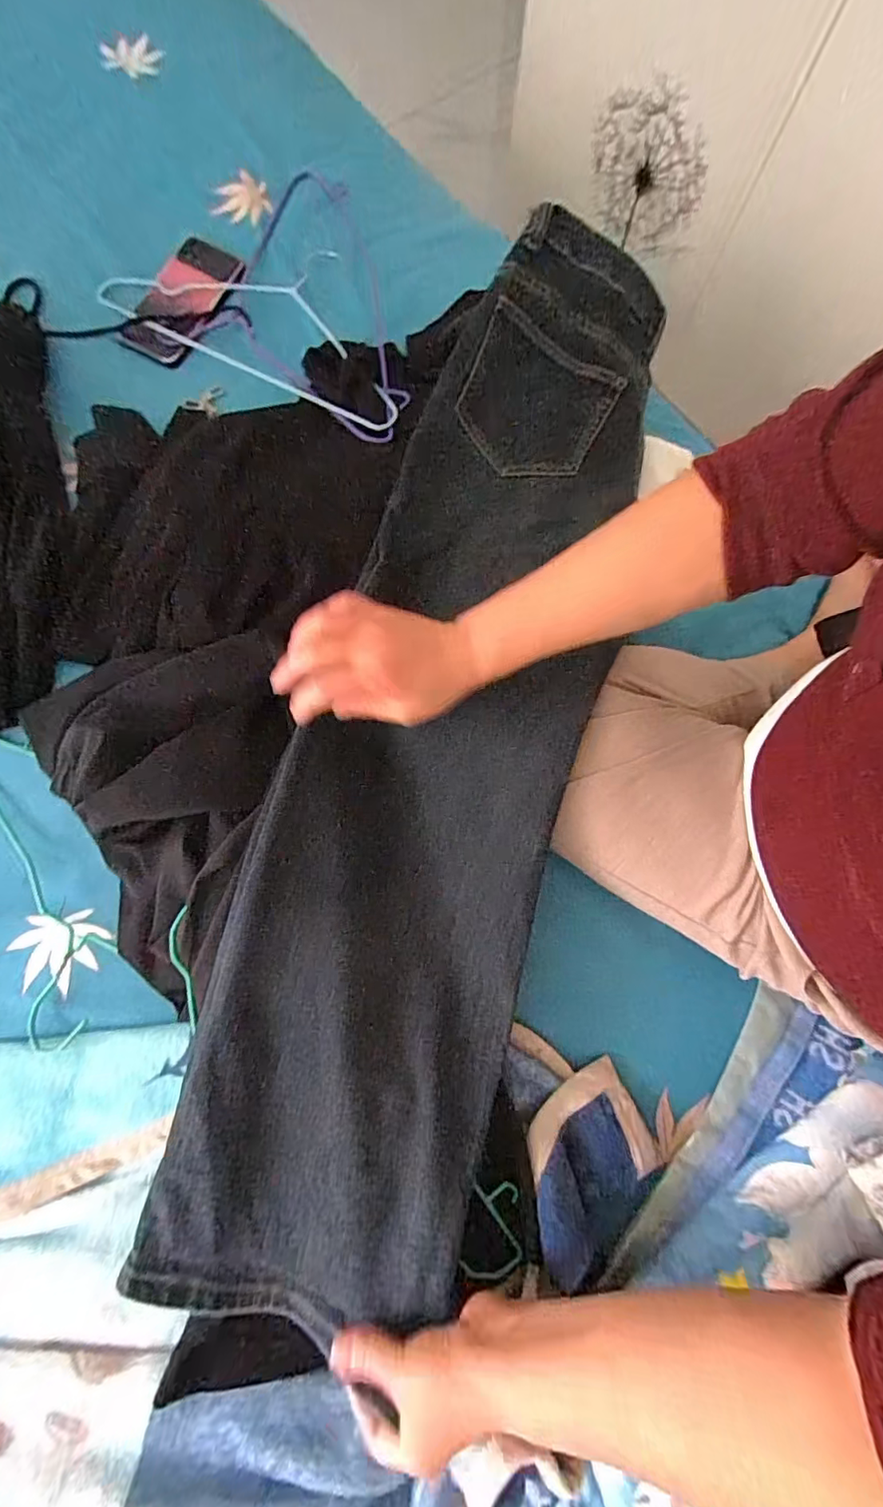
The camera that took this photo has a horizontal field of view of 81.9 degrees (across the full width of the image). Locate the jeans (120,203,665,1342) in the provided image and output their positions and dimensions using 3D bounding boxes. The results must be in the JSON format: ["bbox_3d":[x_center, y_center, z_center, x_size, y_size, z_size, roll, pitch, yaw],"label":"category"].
[{"bbox_3d":[0.008,-0.025,0.430,0.240,0.082,0.920,16,81,2],"label":"jeans"}]

